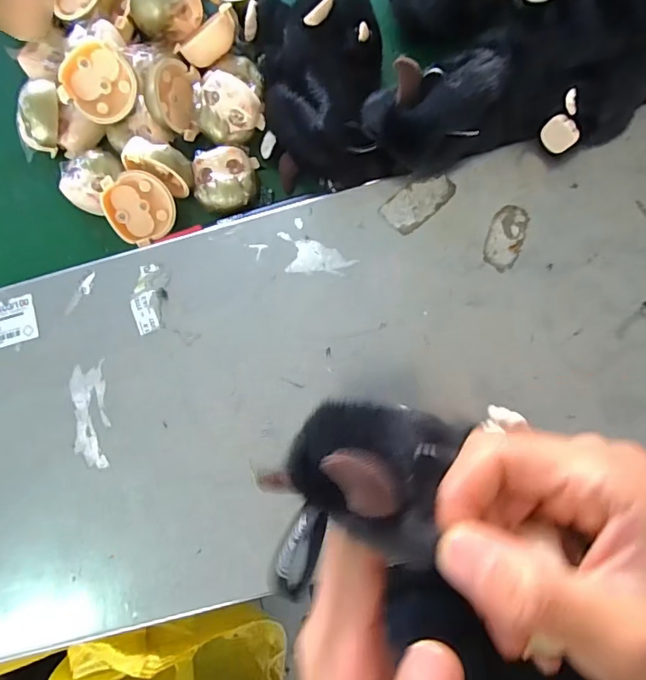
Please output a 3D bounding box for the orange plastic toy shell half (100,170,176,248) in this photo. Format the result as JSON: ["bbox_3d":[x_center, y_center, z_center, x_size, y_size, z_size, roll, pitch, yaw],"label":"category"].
[{"bbox_3d":[-0.132,-0.096,0.347,0.048,0.014,0.048,-4,109,-12],"label":"orange plastic toy shell half"}]

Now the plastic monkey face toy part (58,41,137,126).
[{"bbox_3d":[-0.156,-0.178,0.334,0.048,0.018,0.048,-5,117,-10],"label":"plastic monkey face toy part"}]

